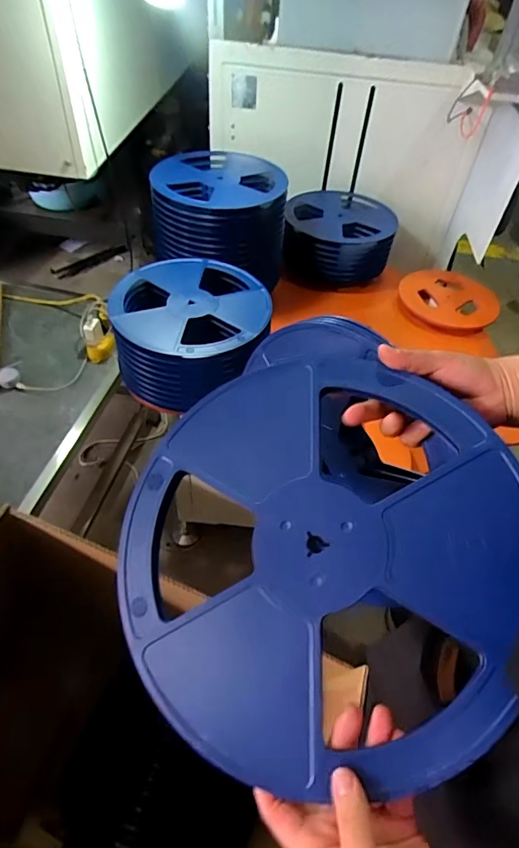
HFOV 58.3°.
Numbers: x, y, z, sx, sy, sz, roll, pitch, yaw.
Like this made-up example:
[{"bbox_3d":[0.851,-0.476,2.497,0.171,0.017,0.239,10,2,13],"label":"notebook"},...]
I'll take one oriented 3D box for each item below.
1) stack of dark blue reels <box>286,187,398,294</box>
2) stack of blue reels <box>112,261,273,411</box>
[{"bbox_3d":[0.221,-0.525,1.329,0.306,0.146,0.299,5,49,-1],"label":"stack of dark blue reels"},{"bbox_3d":[-0.135,-0.199,0.977,0.299,0.139,0.292,0,49,-5],"label":"stack of blue reels"}]

